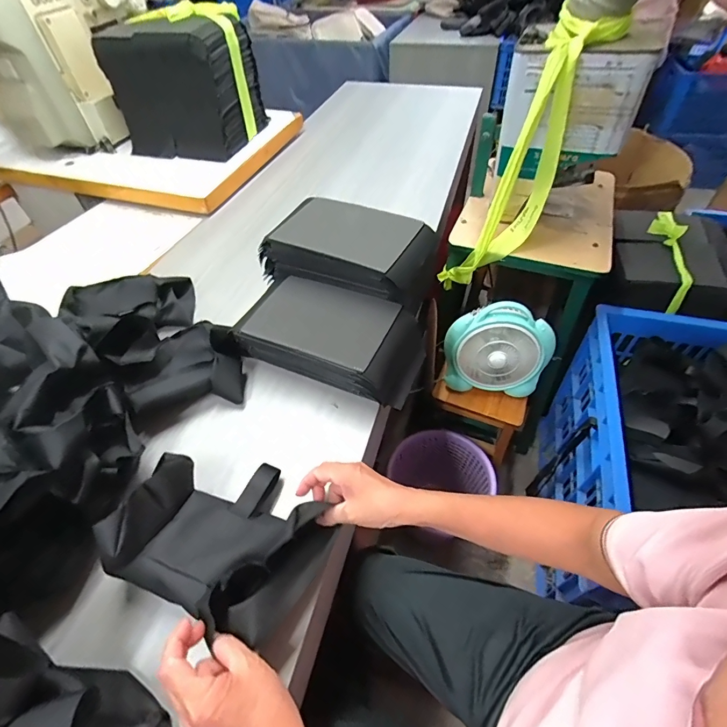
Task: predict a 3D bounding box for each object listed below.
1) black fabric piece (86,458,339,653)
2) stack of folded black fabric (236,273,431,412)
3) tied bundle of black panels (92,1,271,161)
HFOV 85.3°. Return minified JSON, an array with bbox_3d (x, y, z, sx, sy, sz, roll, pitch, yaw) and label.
[{"bbox_3d":[-0.156,0.188,0.444,0.198,0.116,0.171,24,54,21],"label":"black fabric piece"},{"bbox_3d":[-0.052,-0.043,0.666,0.289,0.093,0.159,17,52,17],"label":"stack of folded black fabric"},{"bbox_3d":[-0.495,-0.780,1.105,0.312,0.289,0.274,13,51,13],"label":"tied bundle of black panels"}]

